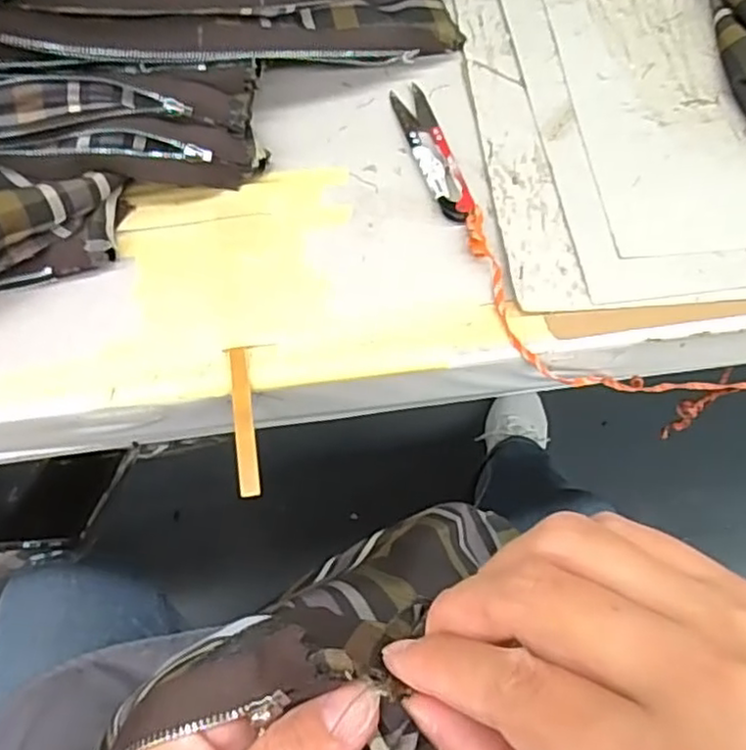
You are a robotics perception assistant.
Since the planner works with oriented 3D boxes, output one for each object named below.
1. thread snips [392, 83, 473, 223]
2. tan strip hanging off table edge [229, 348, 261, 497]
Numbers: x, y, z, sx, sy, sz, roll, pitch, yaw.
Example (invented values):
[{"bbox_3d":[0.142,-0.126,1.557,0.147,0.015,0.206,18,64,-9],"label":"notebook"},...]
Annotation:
[{"bbox_3d":[0.036,-0.138,0.417,0.022,0.008,0.105,-15,70,-7],"label":"thread snips"},{"bbox_3d":[-0.065,0.023,0.349,0.010,0.006,0.077,-8,69,-5],"label":"tan strip hanging off table edge"}]

